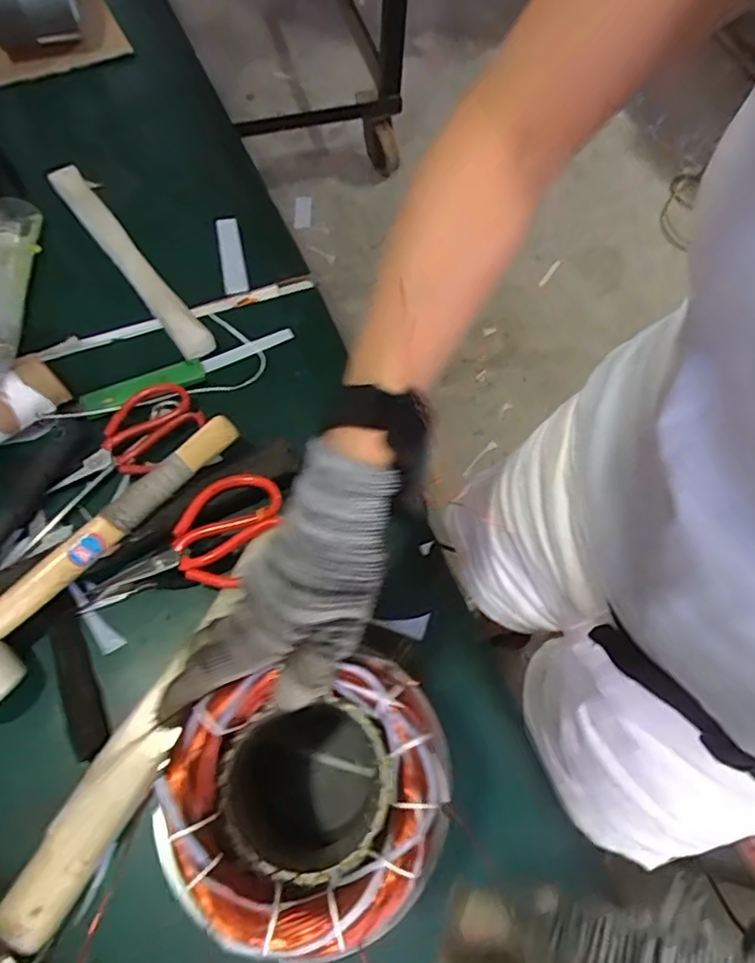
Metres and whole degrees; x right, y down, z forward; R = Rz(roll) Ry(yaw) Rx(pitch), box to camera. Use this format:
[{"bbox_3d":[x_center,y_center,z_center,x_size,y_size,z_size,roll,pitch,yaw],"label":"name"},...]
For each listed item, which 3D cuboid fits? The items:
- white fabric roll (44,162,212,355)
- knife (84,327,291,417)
[{"bbox_3d":[-0.267,-0.242,0.638,0.037,0.026,0.300,-34,72,-17],"label":"white fabric roll"},{"bbox_3d":[-0.183,-0.112,0.593,0.212,0.009,0.026,-23,70,-13],"label":"knife"}]

